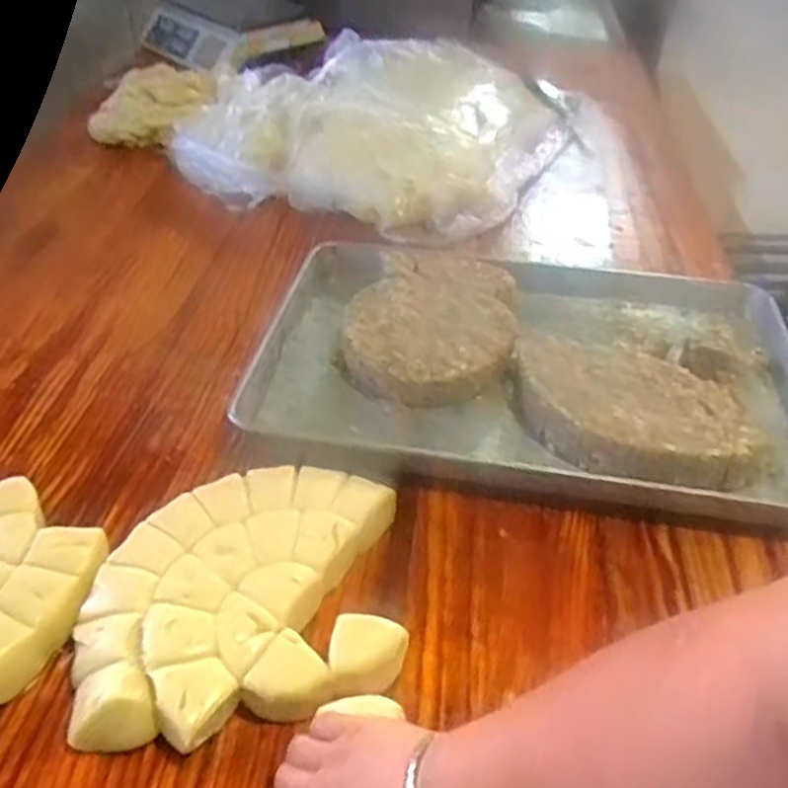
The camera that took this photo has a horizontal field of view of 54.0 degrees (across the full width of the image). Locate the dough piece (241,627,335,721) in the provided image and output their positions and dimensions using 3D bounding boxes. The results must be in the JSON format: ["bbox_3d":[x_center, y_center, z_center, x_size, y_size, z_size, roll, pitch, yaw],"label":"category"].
[{"bbox_3d":[-0.076,0.220,0.588,0.059,0.035,0.055,18,43,26],"label":"dough piece"}]

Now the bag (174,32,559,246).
[{"bbox_3d":[-0.018,-0.531,1.471,0.597,0.121,0.771,14,41,22],"label":"bag"}]

